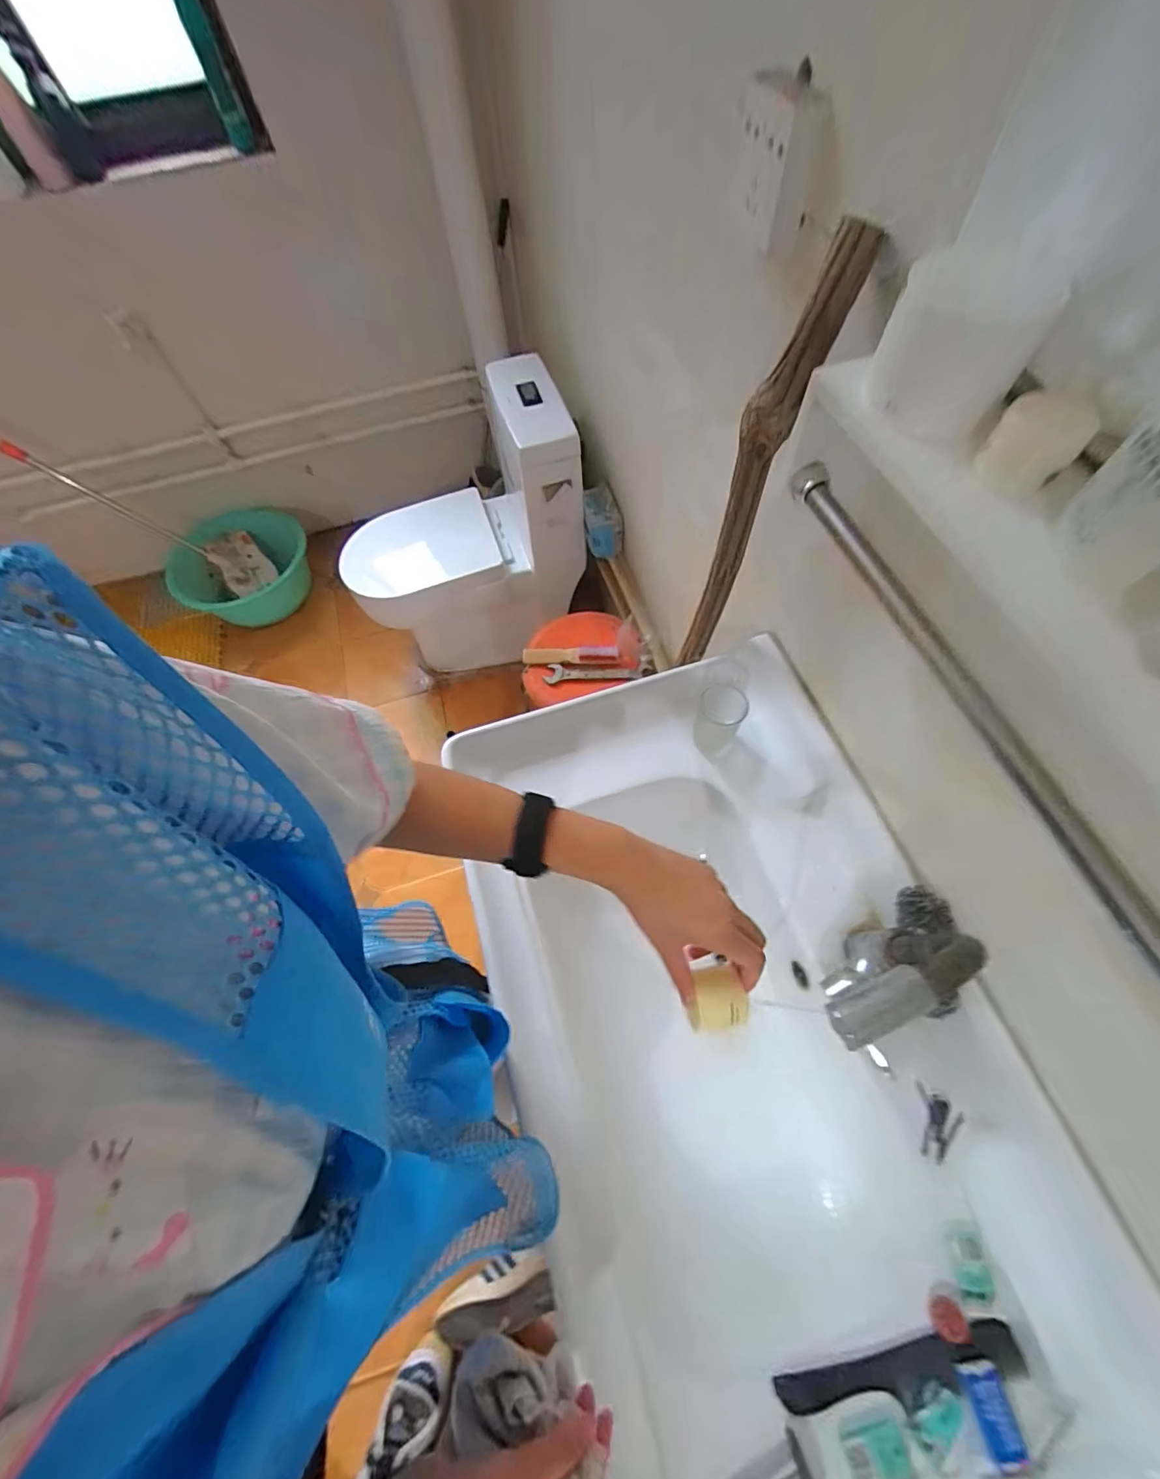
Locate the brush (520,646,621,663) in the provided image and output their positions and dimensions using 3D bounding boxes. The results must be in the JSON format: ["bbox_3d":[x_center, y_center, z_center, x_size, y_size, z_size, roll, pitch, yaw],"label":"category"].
[{"bbox_3d":[-0.021,-0.184,1.096,0.204,0.023,0.037,0,64,4],"label":"brush"}]

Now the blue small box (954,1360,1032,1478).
[{"bbox_3d":[0.329,0.534,0.400,0.033,0.010,0.060,-13,64,-3],"label":"blue small box"}]

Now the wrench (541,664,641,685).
[{"bbox_3d":[0.027,-0.146,1.095,0.210,0.004,0.040,-3,99,6],"label":"wrench"}]

